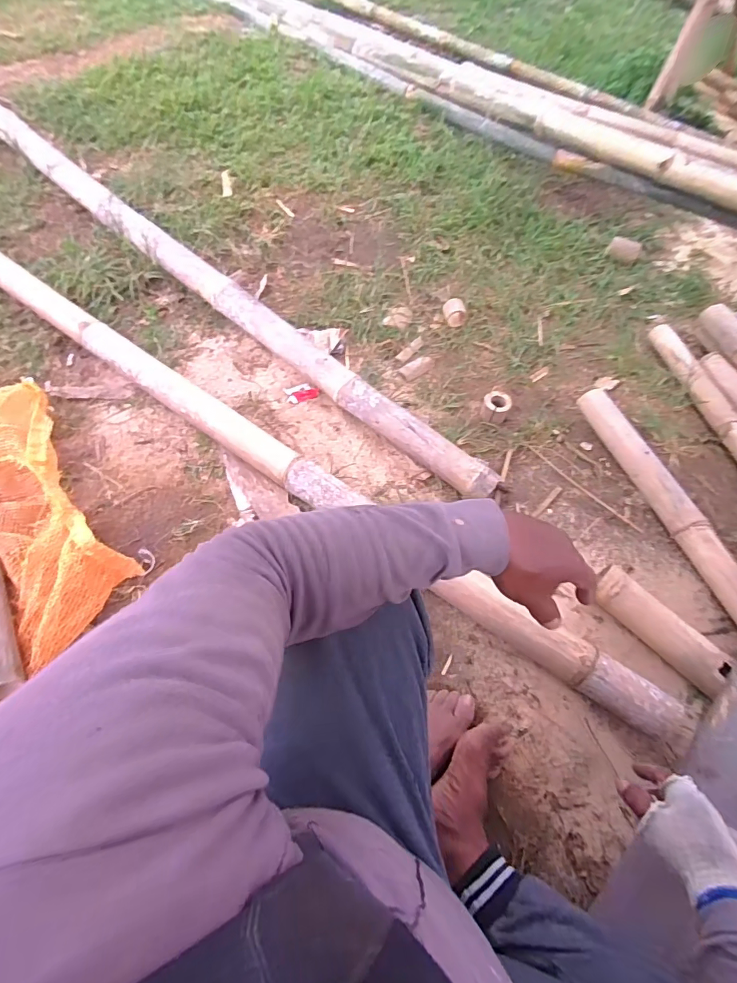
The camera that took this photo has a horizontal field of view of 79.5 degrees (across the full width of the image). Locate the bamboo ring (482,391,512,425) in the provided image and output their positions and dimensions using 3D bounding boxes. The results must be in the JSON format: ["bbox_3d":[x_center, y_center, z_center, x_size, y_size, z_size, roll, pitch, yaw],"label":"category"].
[{"bbox_3d":[0.302,-0.201,1.047,0.061,0.043,0.065,1,61,-1],"label":"bamboo ring"}]

